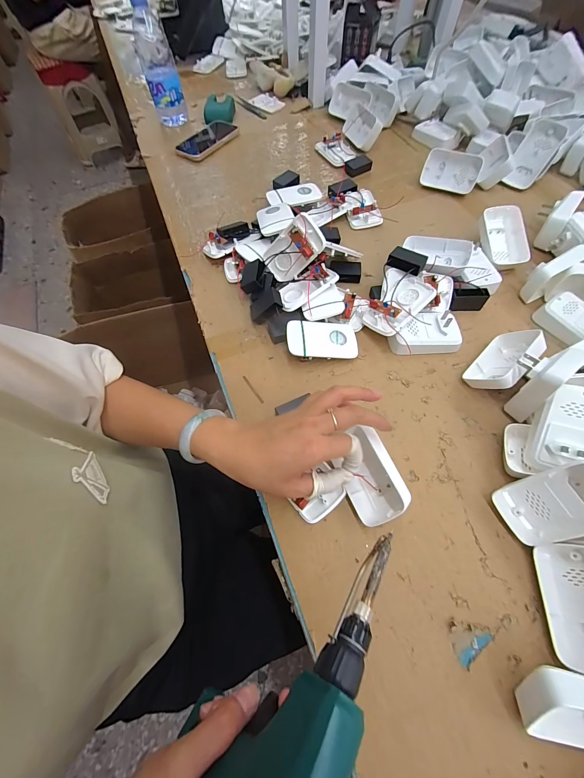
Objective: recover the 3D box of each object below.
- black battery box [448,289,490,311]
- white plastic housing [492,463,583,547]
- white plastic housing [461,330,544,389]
[{"bbox_3d":[0.254,-0.130,0.441,0.050,0.029,0.015,-1,63,2],"label":"black battery box"},{"bbox_3d":[0.254,0.111,0.291,0.023,0.093,0.059,-7,58,-45],"label":"white plastic housing"},{"bbox_3d":[0.268,-0.033,0.377,0.101,0.062,0.031,-42,103,-17],"label":"white plastic housing"}]

